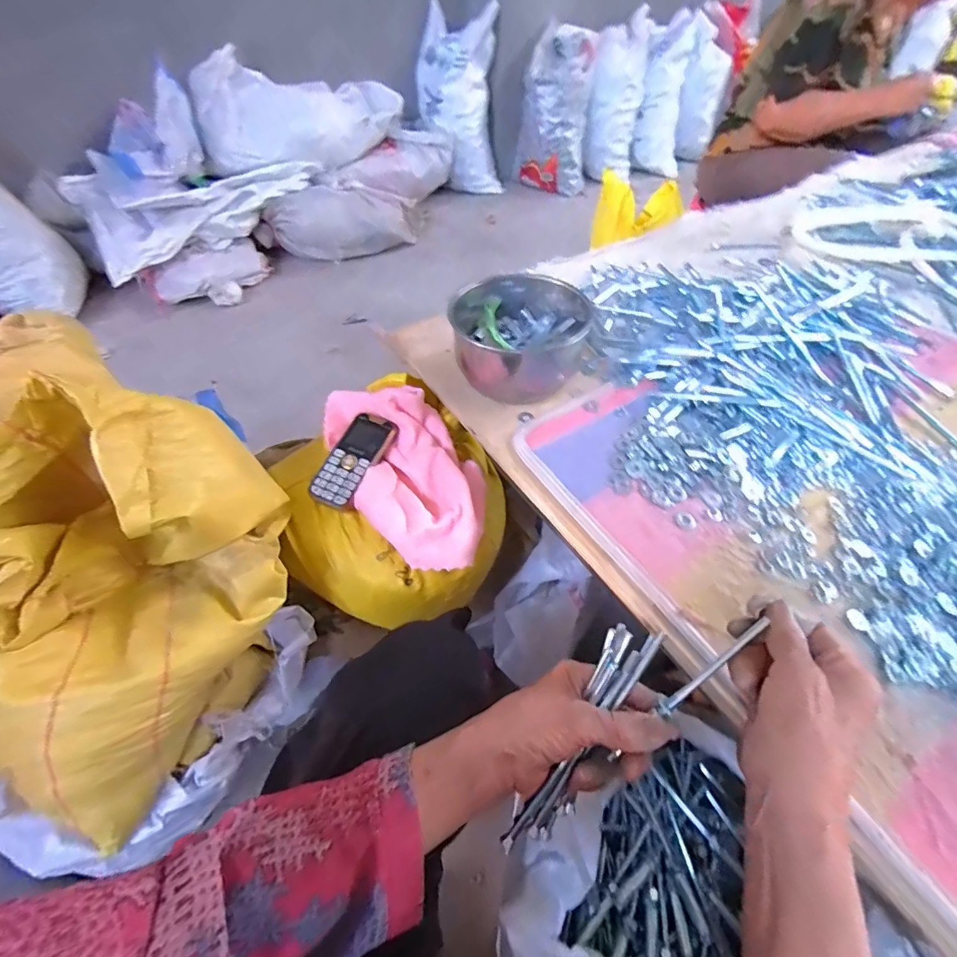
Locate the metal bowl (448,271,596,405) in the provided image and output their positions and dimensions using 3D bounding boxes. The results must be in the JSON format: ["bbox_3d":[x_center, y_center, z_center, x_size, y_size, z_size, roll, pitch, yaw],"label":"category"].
[{"bbox_3d":[0.055,-0.188,0.588,0.154,0.087,0.170,27,57,21],"label":"metal bowl"}]

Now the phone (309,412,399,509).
[{"bbox_3d":[-0.149,-0.023,0.559,0.055,0.014,0.123,23,65,12],"label":"phone"}]

